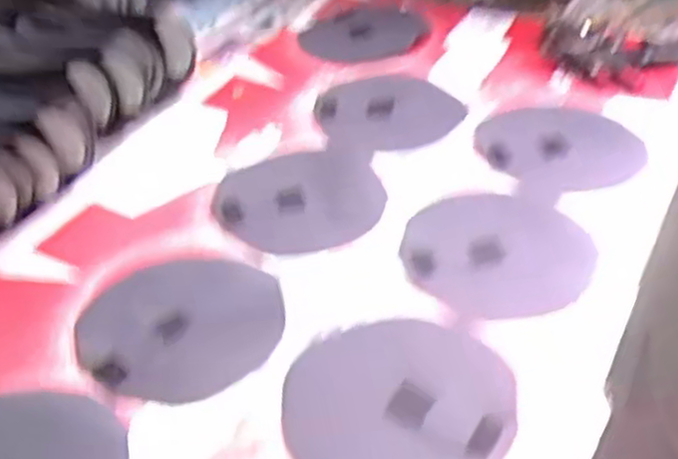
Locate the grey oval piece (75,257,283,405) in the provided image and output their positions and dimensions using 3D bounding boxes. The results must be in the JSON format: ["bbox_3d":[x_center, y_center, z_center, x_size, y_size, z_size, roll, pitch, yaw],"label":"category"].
[{"bbox_3d":[-0.111,0.061,0.544,0.141,0.008,0.133,16,44,23],"label":"grey oval piece"}]

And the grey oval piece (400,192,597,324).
[{"bbox_3d":[0.117,0.014,0.574,0.133,0.009,0.137,-26,44,-23],"label":"grey oval piece"}]

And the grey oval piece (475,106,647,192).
[{"bbox_3d":[0.197,-0.076,0.672,0.136,0.012,0.137,30,47,35],"label":"grey oval piece"}]

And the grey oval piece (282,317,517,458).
[{"bbox_3d":[0.036,0.107,0.477,0.141,0.009,0.137,-23,43,-20],"label":"grey oval piece"}]

